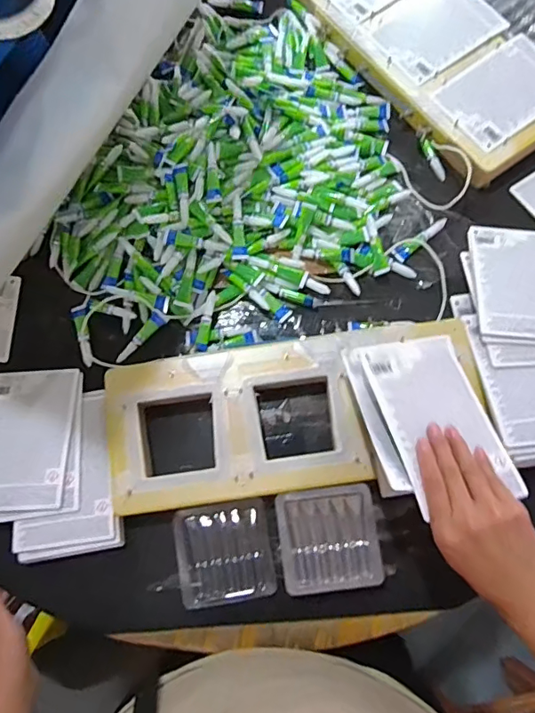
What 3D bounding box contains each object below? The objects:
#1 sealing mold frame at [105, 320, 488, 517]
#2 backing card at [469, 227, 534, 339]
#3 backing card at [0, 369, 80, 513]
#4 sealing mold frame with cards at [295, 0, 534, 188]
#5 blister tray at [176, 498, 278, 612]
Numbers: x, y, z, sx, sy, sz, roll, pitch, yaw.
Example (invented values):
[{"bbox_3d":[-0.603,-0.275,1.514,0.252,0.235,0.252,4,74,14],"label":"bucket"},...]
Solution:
[{"bbox_3d":[0.030,0.069,0.580,0.419,0.037,0.173,-8,74,0],"label":"sealing mold frame"},{"bbox_3d":[0.315,-0.095,0.618,0.113,0.006,0.168,5,61,4],"label":"backing card"},{"bbox_3d":[-0.290,0.096,0.597,0.114,0.008,0.169,-4,65,4],"label":"backing card"},{"bbox_3d":[0.234,-0.446,0.714,0.207,0.041,0.429,-36,76,-8],"label":"sealing mold frame with cards"},{"bbox_3d":[-0.047,0.218,0.554,0.101,0.021,0.104,-10,74,-1],"label":"blister tray"}]

